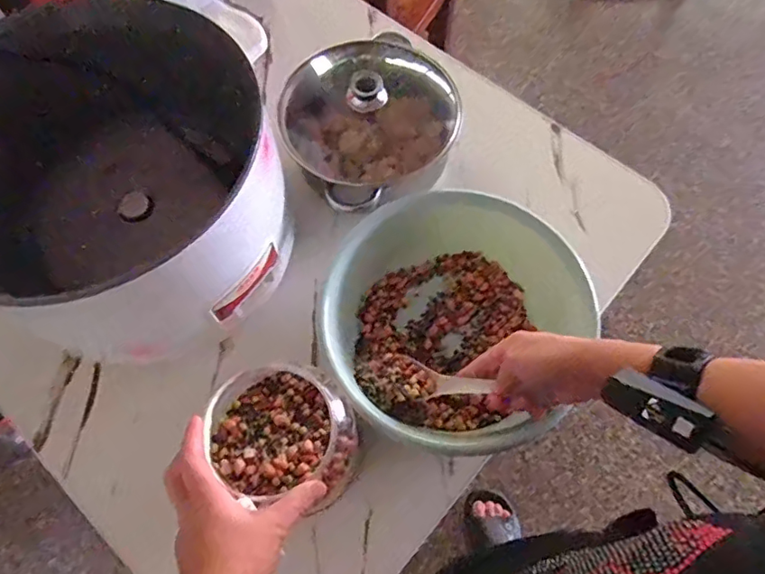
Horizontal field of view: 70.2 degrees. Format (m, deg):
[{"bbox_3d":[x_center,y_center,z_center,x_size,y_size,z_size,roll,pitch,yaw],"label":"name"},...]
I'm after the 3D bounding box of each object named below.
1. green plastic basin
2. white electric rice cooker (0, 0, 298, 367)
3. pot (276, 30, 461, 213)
[{"bbox_3d":[0.082,0.045,0.631,0.283,0.107,0.278,0,68,-1],"label":"green plastic basin"},{"bbox_3d":[-0.298,-0.110,0.617,0.338,0.235,0.333,0,68,-1],"label":"white electric rice cooker"},{"bbox_3d":[-0.019,-0.222,0.717,0.229,0.132,0.207,-37,73,-14],"label":"pot"}]

